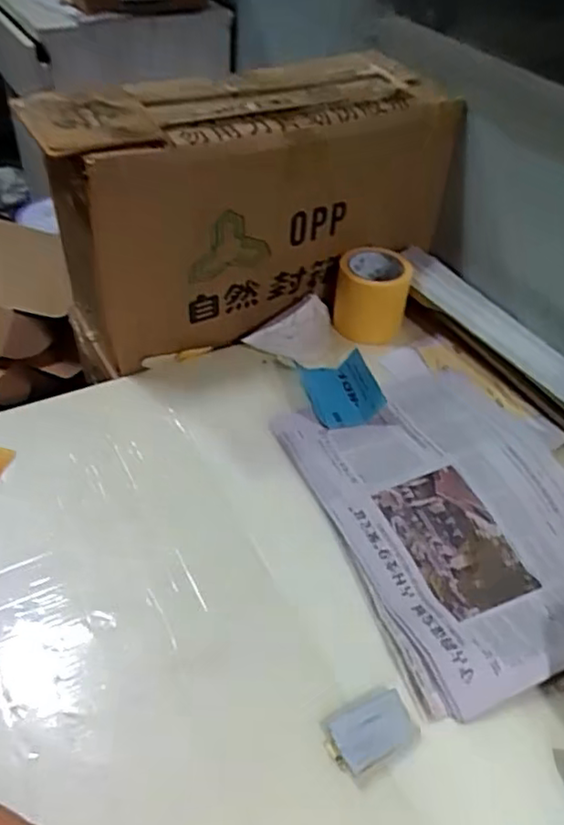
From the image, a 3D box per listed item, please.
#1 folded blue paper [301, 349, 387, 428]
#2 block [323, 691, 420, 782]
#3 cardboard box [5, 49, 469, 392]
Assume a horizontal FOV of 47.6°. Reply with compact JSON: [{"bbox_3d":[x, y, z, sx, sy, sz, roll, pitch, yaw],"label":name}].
[{"bbox_3d":[0.078,-0.033,0.833,0.090,0.023,0.118,-9,46,-10],"label":"folded blue paper"},{"bbox_3d":[0.076,0.267,0.535,0.077,0.015,0.048,-19,49,-19],"label":"block"},{"bbox_3d":[-0.012,-0.310,0.919,0.600,0.286,0.243,-17,48,-16],"label":"cardboard box"}]

